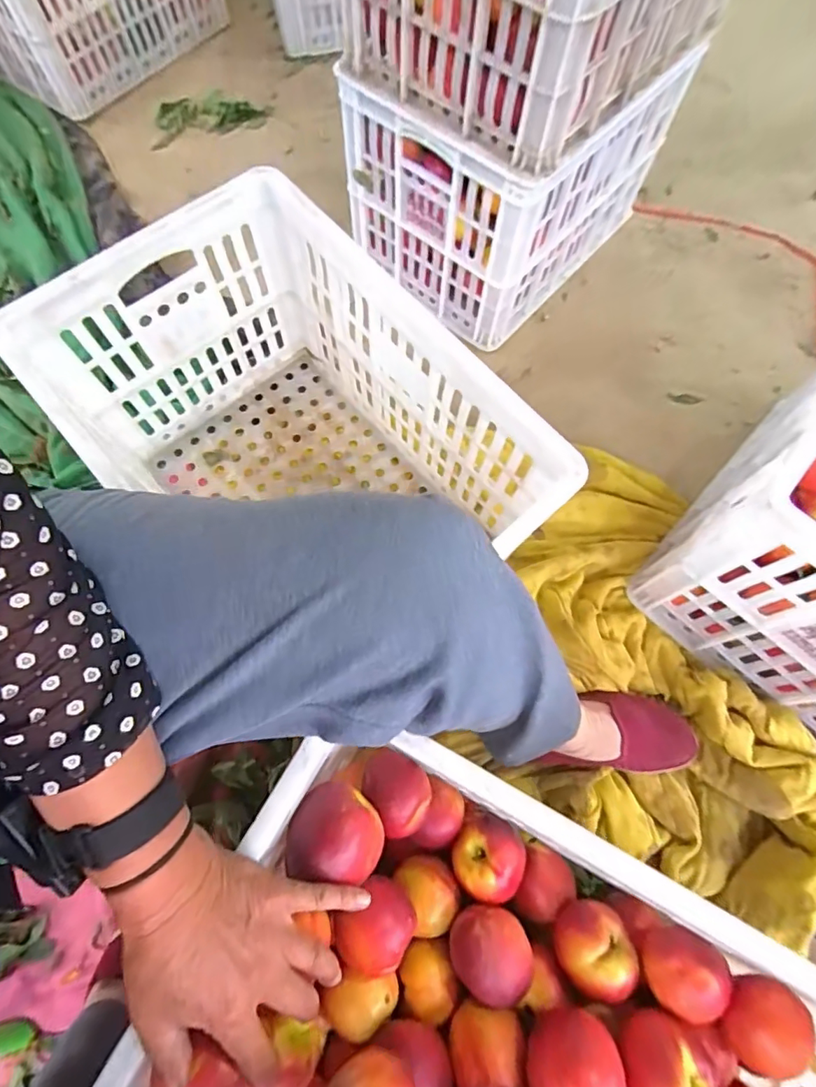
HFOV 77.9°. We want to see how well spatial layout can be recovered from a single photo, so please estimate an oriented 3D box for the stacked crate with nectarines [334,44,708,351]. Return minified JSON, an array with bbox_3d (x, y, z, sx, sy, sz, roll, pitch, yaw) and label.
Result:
[{"bbox_3d":[0.177,-0.647,0.867,0.346,0.294,0.470,37,74,15],"label":"stacked crate with nectarines"}]

